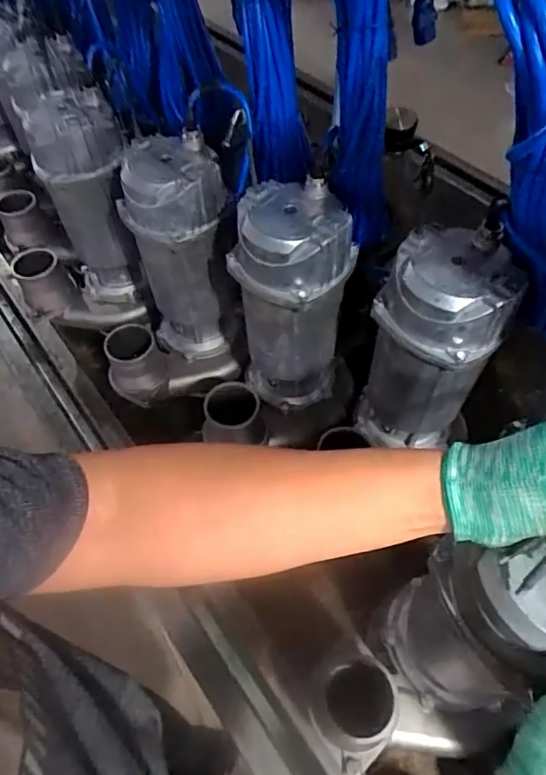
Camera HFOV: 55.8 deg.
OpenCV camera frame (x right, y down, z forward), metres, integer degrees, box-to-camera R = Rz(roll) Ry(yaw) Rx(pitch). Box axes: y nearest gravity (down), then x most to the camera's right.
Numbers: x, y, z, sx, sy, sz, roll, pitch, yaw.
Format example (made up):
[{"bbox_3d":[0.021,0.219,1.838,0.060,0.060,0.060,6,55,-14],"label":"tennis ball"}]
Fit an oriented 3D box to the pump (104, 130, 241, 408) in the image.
[{"bbox_3d":[-0.152,-0.136,0.697,0.200,0.313,0.142,-21,57,-13],"label":"pump"}]

